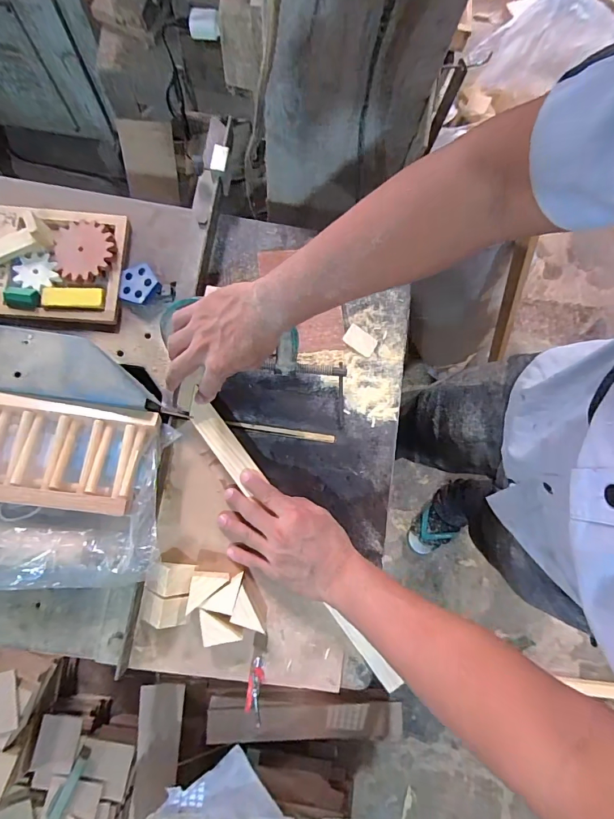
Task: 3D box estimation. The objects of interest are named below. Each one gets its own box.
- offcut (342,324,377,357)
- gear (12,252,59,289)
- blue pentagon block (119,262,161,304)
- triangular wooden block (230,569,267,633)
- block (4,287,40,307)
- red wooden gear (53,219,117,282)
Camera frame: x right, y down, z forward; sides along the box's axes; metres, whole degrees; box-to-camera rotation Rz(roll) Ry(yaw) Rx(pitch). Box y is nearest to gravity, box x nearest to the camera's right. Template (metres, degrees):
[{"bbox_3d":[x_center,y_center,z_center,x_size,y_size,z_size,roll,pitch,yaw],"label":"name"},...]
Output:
[{"bbox_3d":[0.076,-0.098,0.577,0.045,0.010,0.031,32,79,1],"label":"offcut"},{"bbox_3d":[-0.366,-0.186,0.549,0.055,0.006,0.049,9,80,-3],"label":"gear"},{"bbox_3d":[-0.233,-0.173,0.556,0.052,0.011,0.058,-34,85,-9],"label":"blue pentagon block"},{"bbox_3d":[-0.064,0.230,0.490,0.040,0.025,0.057,14,80,-2],"label":"triangular wooden block"},{"bbox_3d":[-0.379,-0.149,0.539,0.044,0.015,0.026,1,80,-4],"label":"block"},{"bbox_3d":[-0.305,-0.220,0.557,0.078,0.011,0.090,-17,82,-7],"label":"red wooden gear"}]

